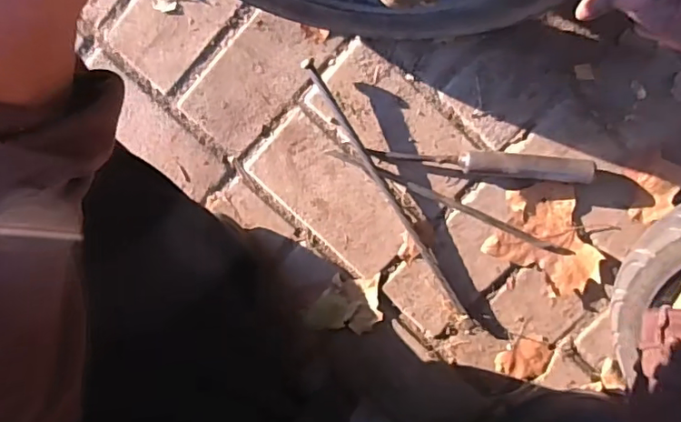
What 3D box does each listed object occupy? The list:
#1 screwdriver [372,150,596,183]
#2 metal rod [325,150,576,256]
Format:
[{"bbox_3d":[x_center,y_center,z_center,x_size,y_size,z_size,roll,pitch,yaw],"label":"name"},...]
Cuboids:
[{"bbox_3d":[0.144,-0.051,0.555,0.222,0.027,0.024,6,99,1],"label":"screwdriver"},{"bbox_3d":[0.118,-0.007,0.572,0.278,0.010,0.010,24,99,-2],"label":"metal rod"}]

